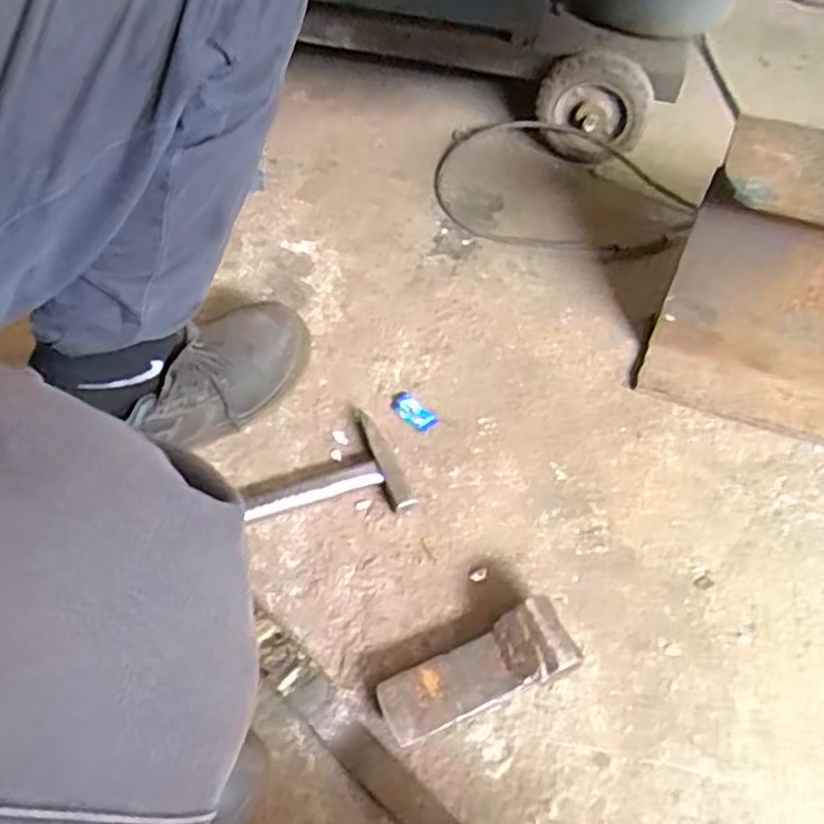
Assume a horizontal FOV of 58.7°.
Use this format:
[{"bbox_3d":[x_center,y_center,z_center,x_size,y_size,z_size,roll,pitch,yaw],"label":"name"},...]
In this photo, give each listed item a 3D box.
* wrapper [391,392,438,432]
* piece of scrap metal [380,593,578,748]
[{"bbox_3d":[0.001,-0.001,0.745,0.025,0.004,0.052,-37,60,-24],"label":"wrapper"},{"bbox_3d":[0.049,0.202,0.570,0.151,0.045,0.056,-19,54,-14],"label":"piece of scrap metal"}]

